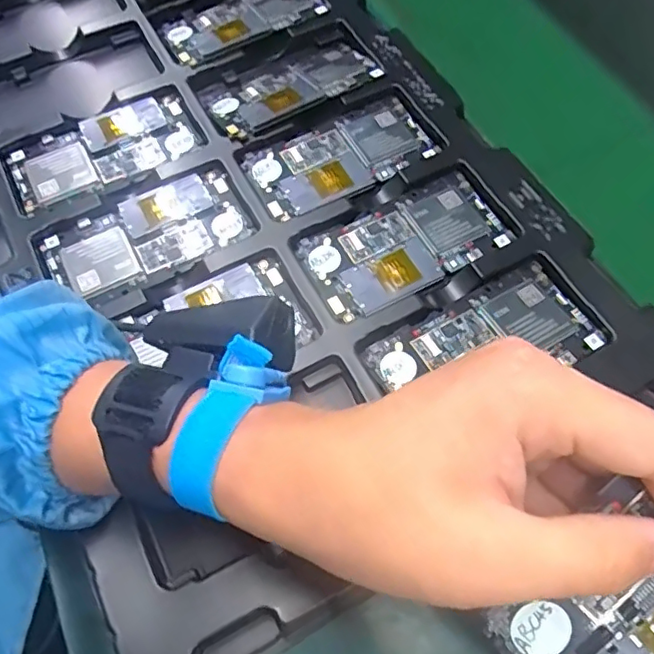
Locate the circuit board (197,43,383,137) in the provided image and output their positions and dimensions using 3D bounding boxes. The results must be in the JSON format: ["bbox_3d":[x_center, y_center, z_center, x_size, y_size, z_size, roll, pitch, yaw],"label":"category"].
[{"bbox_3d":[-0.028,-0.179,0.427,0.125,0.008,0.057,-25,57,-10],"label":"circuit board"}]

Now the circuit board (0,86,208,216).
[{"bbox_3d":[-0.157,-0.126,0.407,0.131,0.008,0.067,-24,66,-13],"label":"circuit board"}]

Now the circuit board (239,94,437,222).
[{"bbox_3d":[0.010,-0.118,0.397,0.124,0.004,0.062,-23,65,-12],"label":"circuit board"}]

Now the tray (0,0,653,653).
[{"bbox_3d":[-0.065,-0.120,0.403,0.326,0.035,0.568,-24,66,-11],"label":"tray"}]

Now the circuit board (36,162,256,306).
[{"bbox_3d":[-0.116,-0.059,0.374,0.127,0.007,0.066,-24,65,-12],"label":"circuit board"}]

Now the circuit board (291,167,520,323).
[{"bbox_3d":[0.050,-0.053,0.364,0.126,0.005,0.067,-24,66,-13],"label":"circuit board"}]

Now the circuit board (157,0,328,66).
[{"bbox_3d":[-0.067,-0.249,0.460,0.130,0.005,0.063,-28,67,-14],"label":"circuit board"}]

